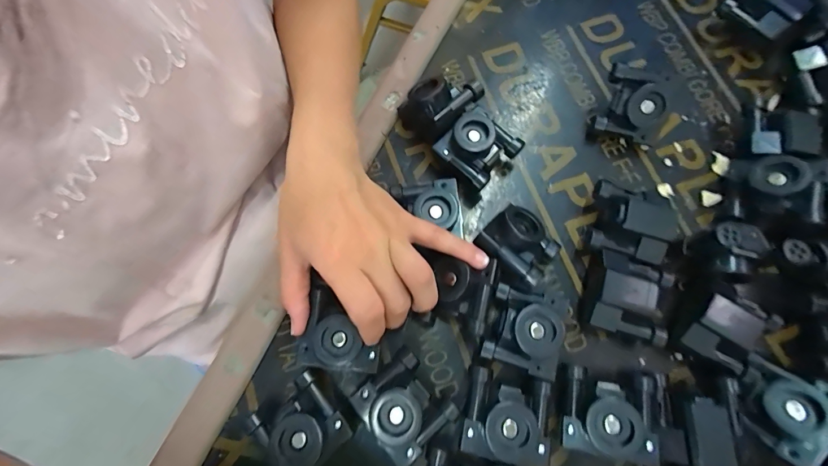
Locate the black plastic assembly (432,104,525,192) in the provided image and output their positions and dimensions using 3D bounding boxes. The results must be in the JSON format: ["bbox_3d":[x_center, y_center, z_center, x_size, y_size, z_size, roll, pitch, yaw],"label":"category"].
[{"bbox_3d":[0.050,-0.066,0.287,0.051,0.037,0.053,43,78,12],"label":"black plastic assembly"}]

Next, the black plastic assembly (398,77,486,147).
[{"bbox_3d":[0.019,-0.104,0.296,0.051,0.040,0.052,42,78,12],"label":"black plastic assembly"}]

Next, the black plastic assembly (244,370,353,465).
[{"bbox_3d":[-0.076,0.128,0.233,0.059,0.033,0.049,-40,77,-10],"label":"black plastic assembly"}]

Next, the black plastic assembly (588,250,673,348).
[{"bbox_3d":[0.147,0.044,0.252,0.054,0.039,0.053,17,74,6],"label":"black plastic assembly"}]

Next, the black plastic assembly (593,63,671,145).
[{"bbox_3d":[0.176,-0.101,0.289,0.052,0.051,0.022,29,34,21],"label":"black plastic assembly"}]

